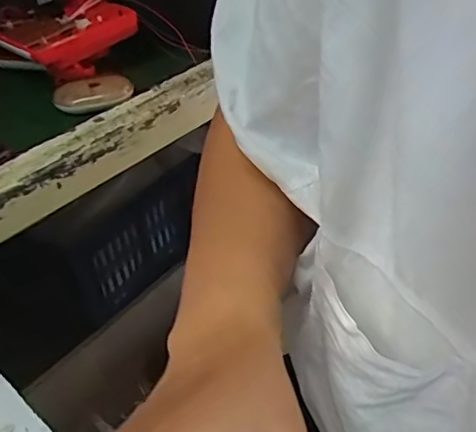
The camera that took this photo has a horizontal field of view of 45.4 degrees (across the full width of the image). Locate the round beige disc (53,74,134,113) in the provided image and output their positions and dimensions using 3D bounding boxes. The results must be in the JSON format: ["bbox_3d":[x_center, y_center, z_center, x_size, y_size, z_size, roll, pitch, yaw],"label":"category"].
[{"bbox_3d":[-0.166,-0.139,0.638,0.074,0.018,0.073,-3,39,2],"label":"round beige disc"}]

